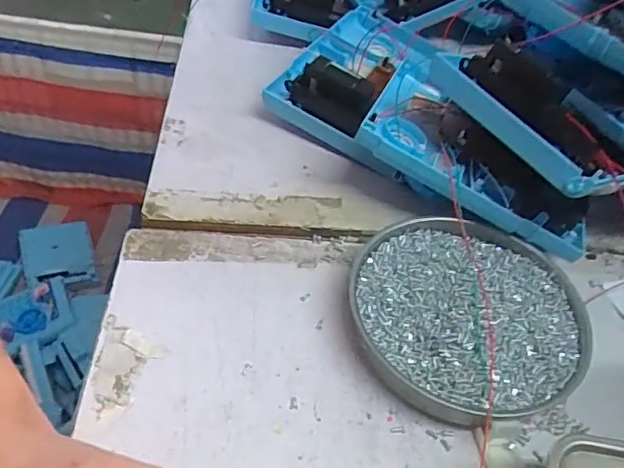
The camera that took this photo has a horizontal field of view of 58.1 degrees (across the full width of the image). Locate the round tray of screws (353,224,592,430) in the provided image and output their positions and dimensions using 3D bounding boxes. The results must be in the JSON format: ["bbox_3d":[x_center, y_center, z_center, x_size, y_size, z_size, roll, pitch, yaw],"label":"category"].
[{"bbox_3d":[0.091,0.047,0.334,0.130,0.021,0.132,4,46,-4],"label":"round tray of screws"}]

